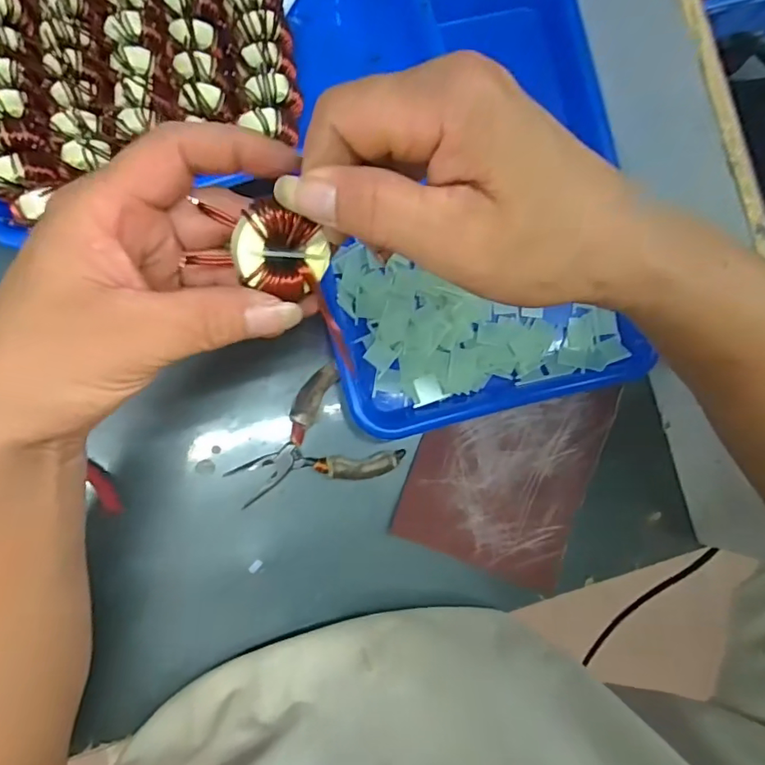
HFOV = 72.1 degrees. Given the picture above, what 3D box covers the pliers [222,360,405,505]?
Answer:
[{"bbox_3d":[-0.053,0.052,0.378,0.106,0.014,0.085,-37,91,-10],"label":"pliers"}]

